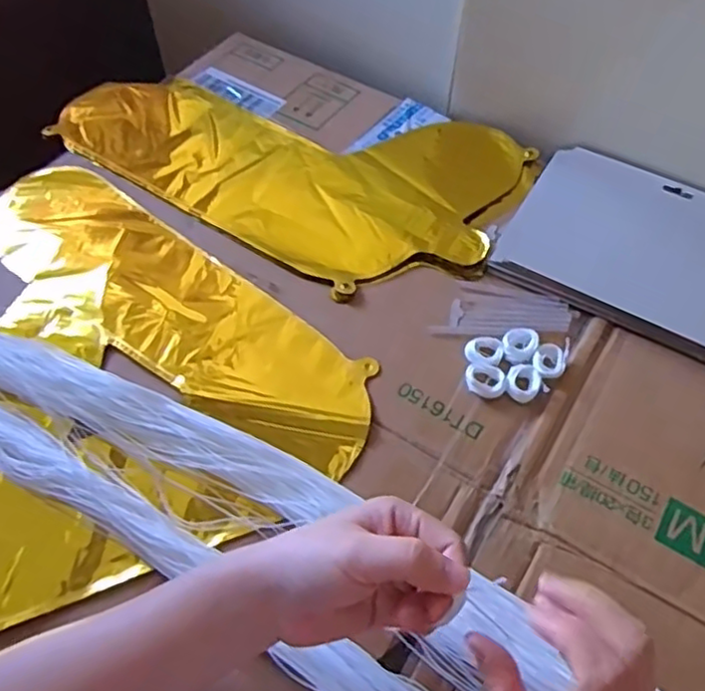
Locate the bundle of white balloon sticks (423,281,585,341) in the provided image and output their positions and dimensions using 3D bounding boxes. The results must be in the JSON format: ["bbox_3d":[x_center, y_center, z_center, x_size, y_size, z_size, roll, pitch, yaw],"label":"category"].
[{"bbox_3d":[0.117,-0.023,0.511,0.102,0.006,0.053,11,56,6],"label":"bundle of white balloon sticks"}]

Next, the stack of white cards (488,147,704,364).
[{"bbox_3d":[0.236,-0.079,0.540,0.205,0.014,0.163,27,59,16],"label":"stack of white cards"}]

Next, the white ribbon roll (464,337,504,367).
[{"bbox_3d":[0.095,0.004,0.484,0.026,0.008,0.027,1,55,-1],"label":"white ribbon roll"}]

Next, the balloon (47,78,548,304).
[{"bbox_3d":[-0.050,-0.180,0.604,0.391,0.006,0.232,30,60,18],"label":"balloon"}]

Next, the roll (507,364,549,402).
[{"bbox_3d":[0.120,0.026,0.469,0.026,0.008,0.024,1,55,-1],"label":"roll"}]

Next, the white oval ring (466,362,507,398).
[{"bbox_3d":[0.093,0.025,0.468,0.028,0.010,0.023,13,56,7],"label":"white oval ring"}]

